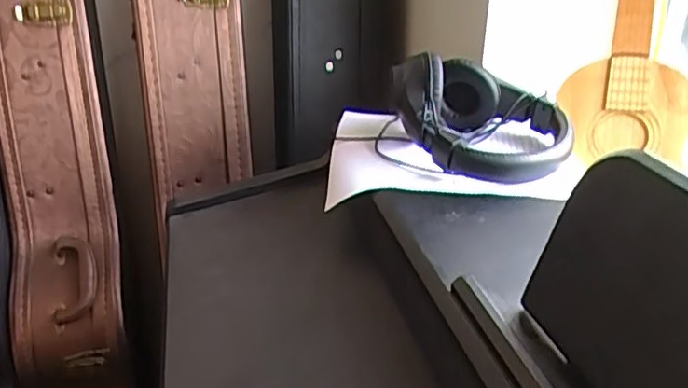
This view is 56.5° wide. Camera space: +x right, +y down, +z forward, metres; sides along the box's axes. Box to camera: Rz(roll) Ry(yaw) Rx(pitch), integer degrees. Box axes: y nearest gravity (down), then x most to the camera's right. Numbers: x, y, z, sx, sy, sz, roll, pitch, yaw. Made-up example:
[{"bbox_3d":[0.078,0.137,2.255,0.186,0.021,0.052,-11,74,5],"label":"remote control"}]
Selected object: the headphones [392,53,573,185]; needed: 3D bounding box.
[{"bbox_3d":[0.142,-0.086,0.664,0.171,0.084,0.181,1,26,1],"label":"headphones"}]

